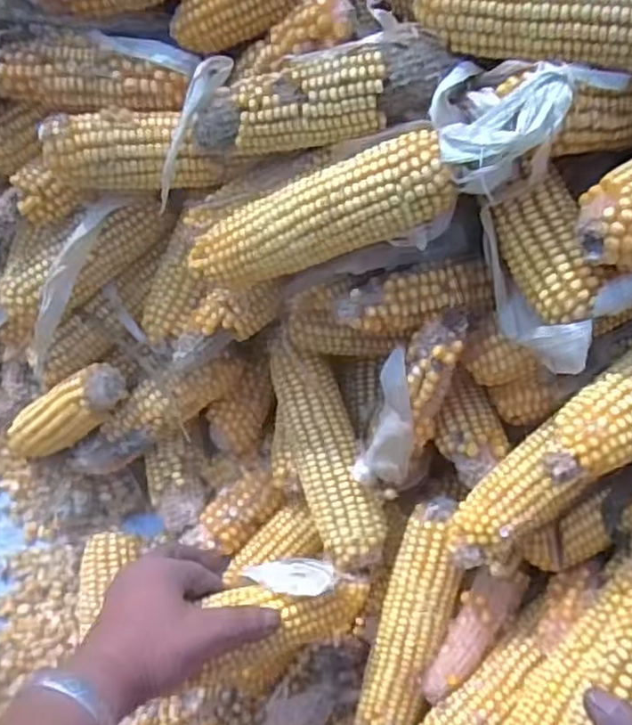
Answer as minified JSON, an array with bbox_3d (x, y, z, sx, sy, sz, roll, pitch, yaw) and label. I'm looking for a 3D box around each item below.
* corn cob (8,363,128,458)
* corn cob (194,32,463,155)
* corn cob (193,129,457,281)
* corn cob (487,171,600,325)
[{"bbox_3d":[-0.209,0.044,0.560,0.136,0.039,0.043,-31,60,24],"label":"corn cob"},{"bbox_3d":[0.001,-0.156,0.414,0.158,0.039,0.044,-9,61,14],"label":"corn cob"},{"bbox_3d":[0.004,-0.086,0.410,0.167,0.041,0.043,-18,60,20],"label":"corn cob"},{"bbox_3d":[0.132,-0.064,0.401,0.039,0.038,0.089,-11,66,-10],"label":"corn cob"}]

